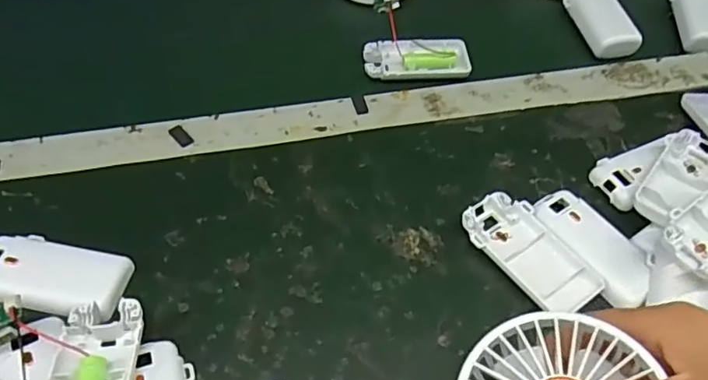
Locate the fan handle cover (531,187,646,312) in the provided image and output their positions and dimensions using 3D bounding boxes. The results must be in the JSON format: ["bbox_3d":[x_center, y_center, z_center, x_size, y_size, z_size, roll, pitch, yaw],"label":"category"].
[{"bbox_3d":[0.162,0.036,0.383,0.044,0.015,0.089,-23,55,-19],"label":"fan handle cover"}]

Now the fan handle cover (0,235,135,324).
[{"bbox_3d":[-0.188,0.055,0.356,0.096,0.017,0.055,11,33,8],"label":"fan handle cover"}]

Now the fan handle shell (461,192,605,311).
[{"bbox_3d":[0.114,0.041,0.377,0.049,0.015,0.093,-29,57,-23],"label":"fan handle shell"}]

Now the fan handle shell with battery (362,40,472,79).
[{"bbox_3d":[0.058,-0.121,0.524,0.095,0.015,0.045,0,50,-2],"label":"fan handle shell with battery"}]

